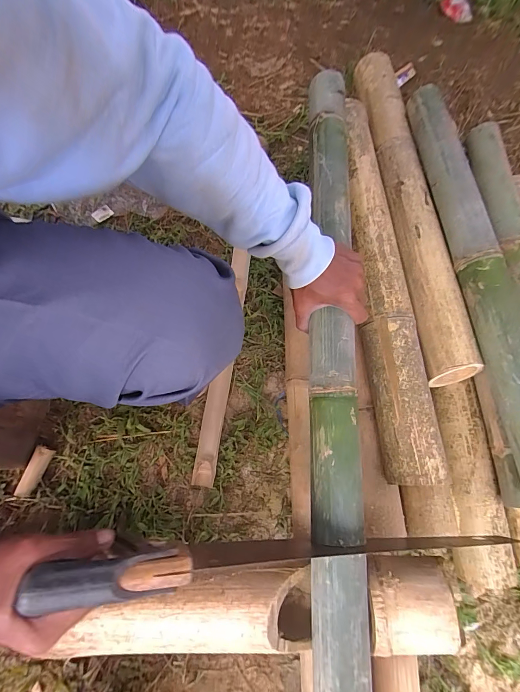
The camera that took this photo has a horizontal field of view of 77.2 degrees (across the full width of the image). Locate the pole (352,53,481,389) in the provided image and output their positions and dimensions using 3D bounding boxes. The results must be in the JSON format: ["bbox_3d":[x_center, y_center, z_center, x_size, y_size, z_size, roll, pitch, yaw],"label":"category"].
[{"bbox_3d":[0.254,-0.269,0.580,0.085,0.067,0.672,-4,73,-5],"label":"pole"}]

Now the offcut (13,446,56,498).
[{"bbox_3d":[-0.379,0.212,0.549,0.027,0.018,0.079,20,73,3],"label":"offcut"}]

